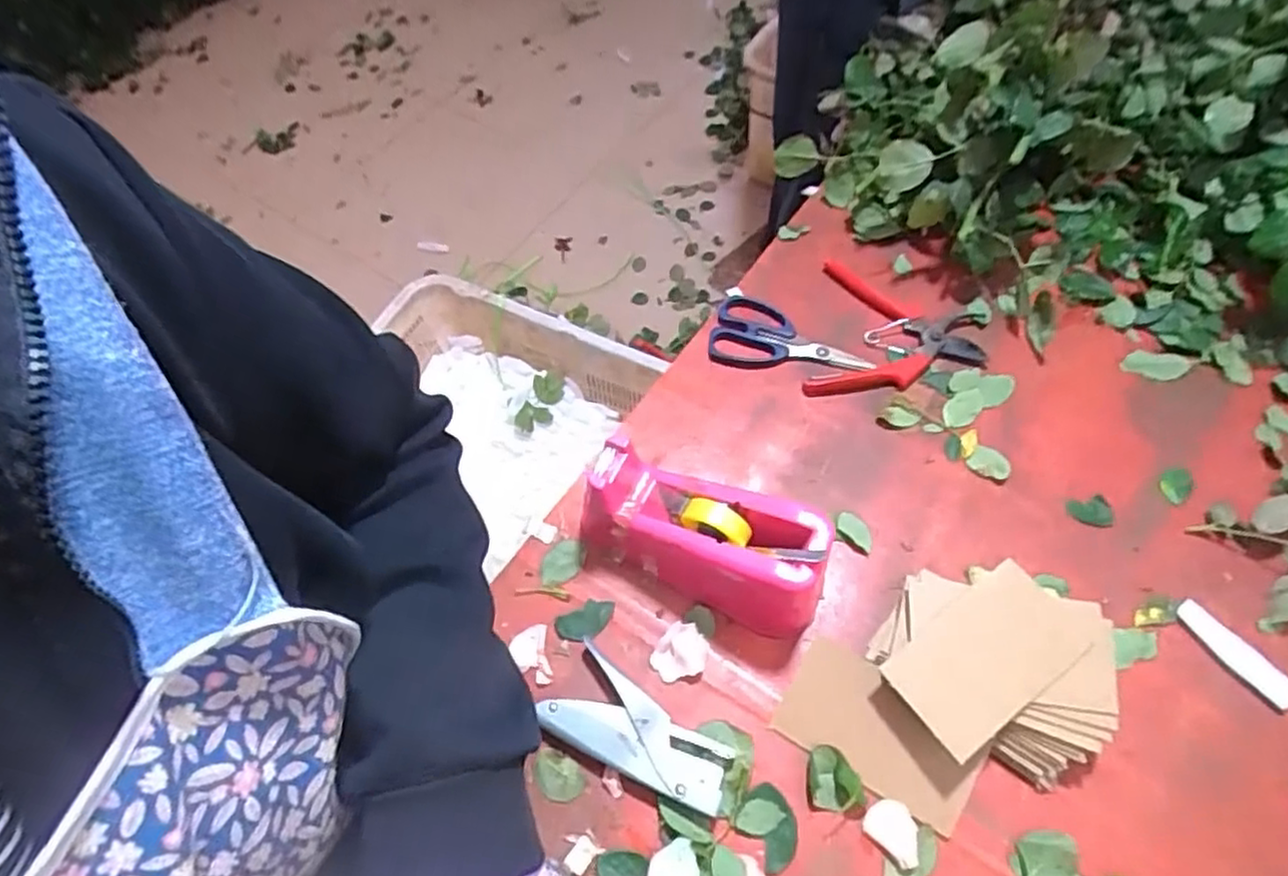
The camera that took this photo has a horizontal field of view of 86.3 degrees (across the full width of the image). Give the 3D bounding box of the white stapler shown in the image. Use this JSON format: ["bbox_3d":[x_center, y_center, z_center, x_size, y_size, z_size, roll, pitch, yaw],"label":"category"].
[{"bbox_3d":[-0.005,0.224,0.516,0.142,0.025,0.067,32,68,19],"label":"white stapler"}]

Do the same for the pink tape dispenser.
[{"bbox_3d":[0.045,0.080,0.549,0.198,0.102,0.077,19,65,13],"label":"pink tape dispenser"}]

